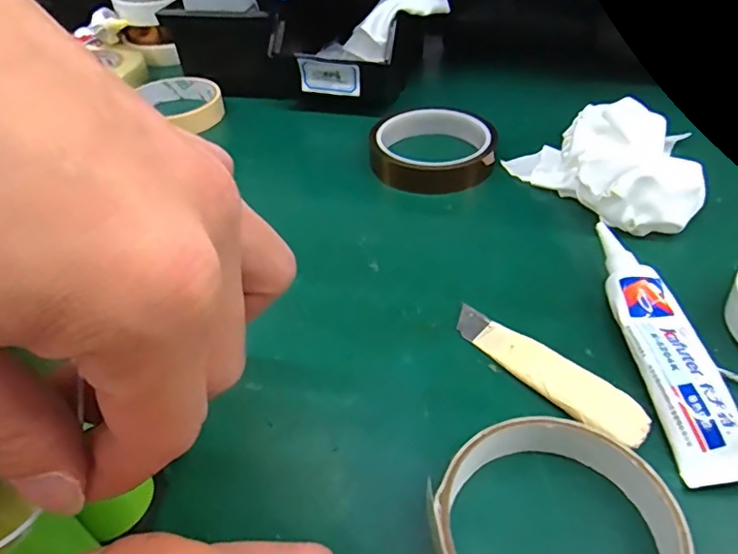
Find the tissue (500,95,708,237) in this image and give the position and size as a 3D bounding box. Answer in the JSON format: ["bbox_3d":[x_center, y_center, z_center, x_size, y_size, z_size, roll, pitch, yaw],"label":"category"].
[{"bbox_3d":[0.156,-0.076,0.349,0.081,0.043,0.122,-17,45,-14],"label":"tissue"}]

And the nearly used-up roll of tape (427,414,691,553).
[{"bbox_3d":[0.065,0.091,0.194,0.089,0.021,0.081,-2,43,2],"label":"nearly used-up roll of tape"}]

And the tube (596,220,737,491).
[{"bbox_3d":[0.136,0.029,0.257,0.033,0.018,0.138,-5,43,-1],"label":"tube"}]

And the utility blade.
[{"bbox_3d":[0.081,0.042,0.256,0.024,0.007,0.100,-32,50,-26],"label":"utility blade"}]

